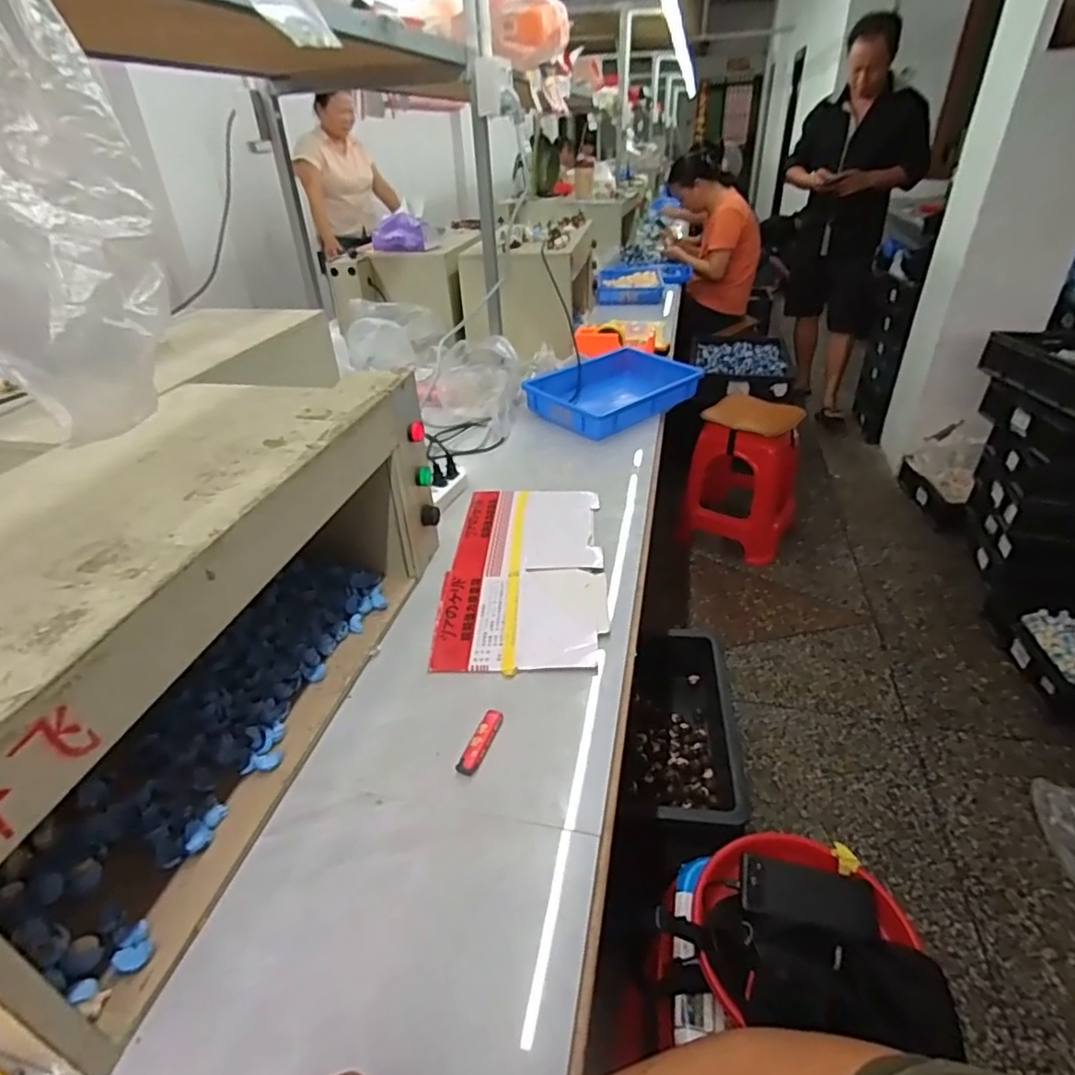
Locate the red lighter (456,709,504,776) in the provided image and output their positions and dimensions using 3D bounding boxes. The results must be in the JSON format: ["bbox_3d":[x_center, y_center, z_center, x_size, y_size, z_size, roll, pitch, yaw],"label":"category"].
[{"bbox_3d":[-0.059,0.215,0.649,0.019,0.014,0.081,11,36,19],"label":"red lighter"}]

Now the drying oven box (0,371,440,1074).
[{"bbox_3d":[-0.369,0.072,0.632,0.286,0.281,0.637,6,35,12],"label":"drying oven box"}]

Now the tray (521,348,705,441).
[{"bbox_3d":[0.182,-0.339,1.397,0.383,0.068,0.250,-27,41,-32],"label":"tray"}]

